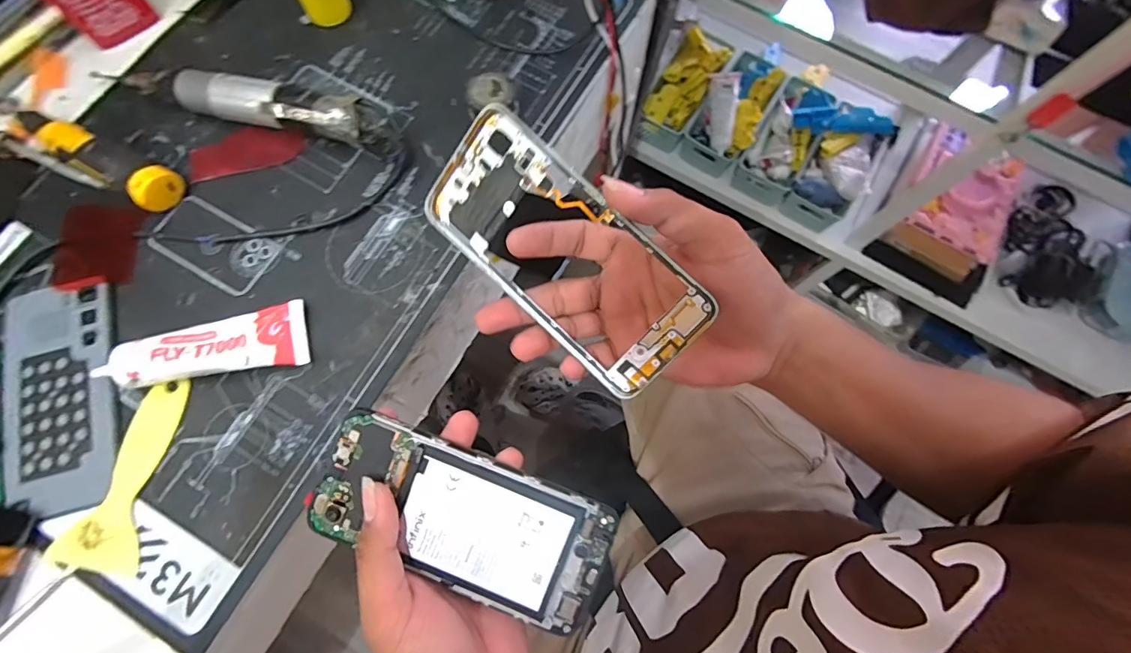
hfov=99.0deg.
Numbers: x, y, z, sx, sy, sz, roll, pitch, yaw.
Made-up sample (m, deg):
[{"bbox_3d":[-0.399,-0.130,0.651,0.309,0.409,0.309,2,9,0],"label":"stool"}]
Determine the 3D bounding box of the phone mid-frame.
[{"bbox_3d":[-0.002,-0.040,0.266,0.166,0.006,0.076,43,110,5],"label":"phone mid-frame"}]

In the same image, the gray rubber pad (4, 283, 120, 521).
[{"bbox_3d":[-0.340,0.045,0.326,0.070,0.005,0.156,-18,77,-6],"label":"gray rubber pad"}]

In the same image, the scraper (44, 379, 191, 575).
[{"bbox_3d":[-0.282,0.094,0.313,0.051,0.005,0.119,12,76,1],"label":"scraper"}]

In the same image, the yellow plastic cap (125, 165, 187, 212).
[{"bbox_3d":[-0.299,-0.101,0.356,0.019,0.029,0.034,33,77,6],"label":"yellow plastic cap"}]

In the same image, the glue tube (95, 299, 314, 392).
[{"bbox_3d":[-0.239,0.013,0.326,0.117,0.029,0.042,-11,76,-4],"label":"glue tube"}]

